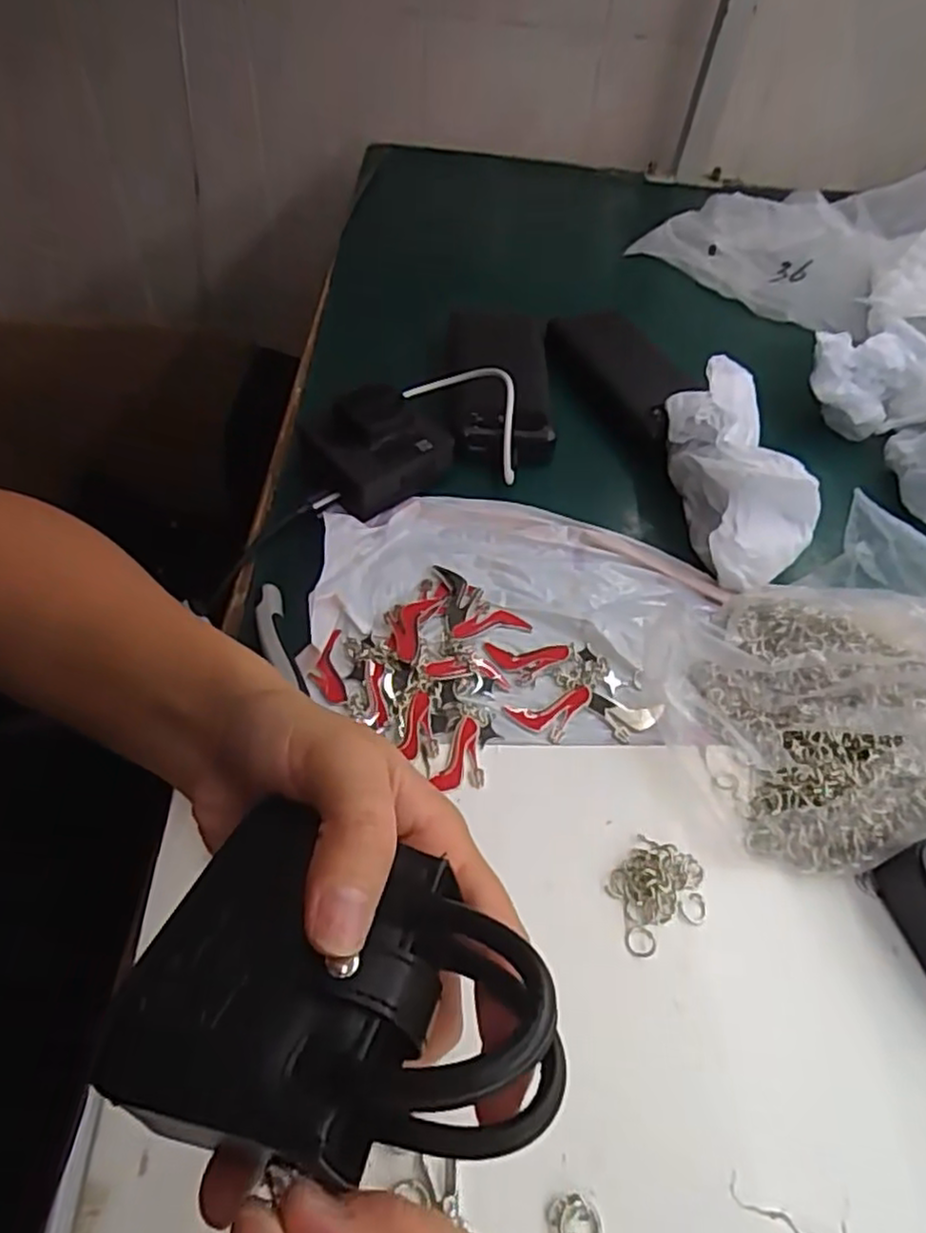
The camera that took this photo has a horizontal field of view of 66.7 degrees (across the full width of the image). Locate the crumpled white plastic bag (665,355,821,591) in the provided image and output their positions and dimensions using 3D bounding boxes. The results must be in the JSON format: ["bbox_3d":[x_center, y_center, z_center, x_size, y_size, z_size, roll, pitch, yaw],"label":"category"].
[{"bbox_3d":[0.172,-0.092,0.437,0.067,0.077,0.148,-5,68,-9],"label":"crumpled white plastic bag"}]

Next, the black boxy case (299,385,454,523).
[{"bbox_3d":[-0.054,-0.111,0.446,0.079,0.043,0.068,-32,61,-25],"label":"black boxy case"}]

